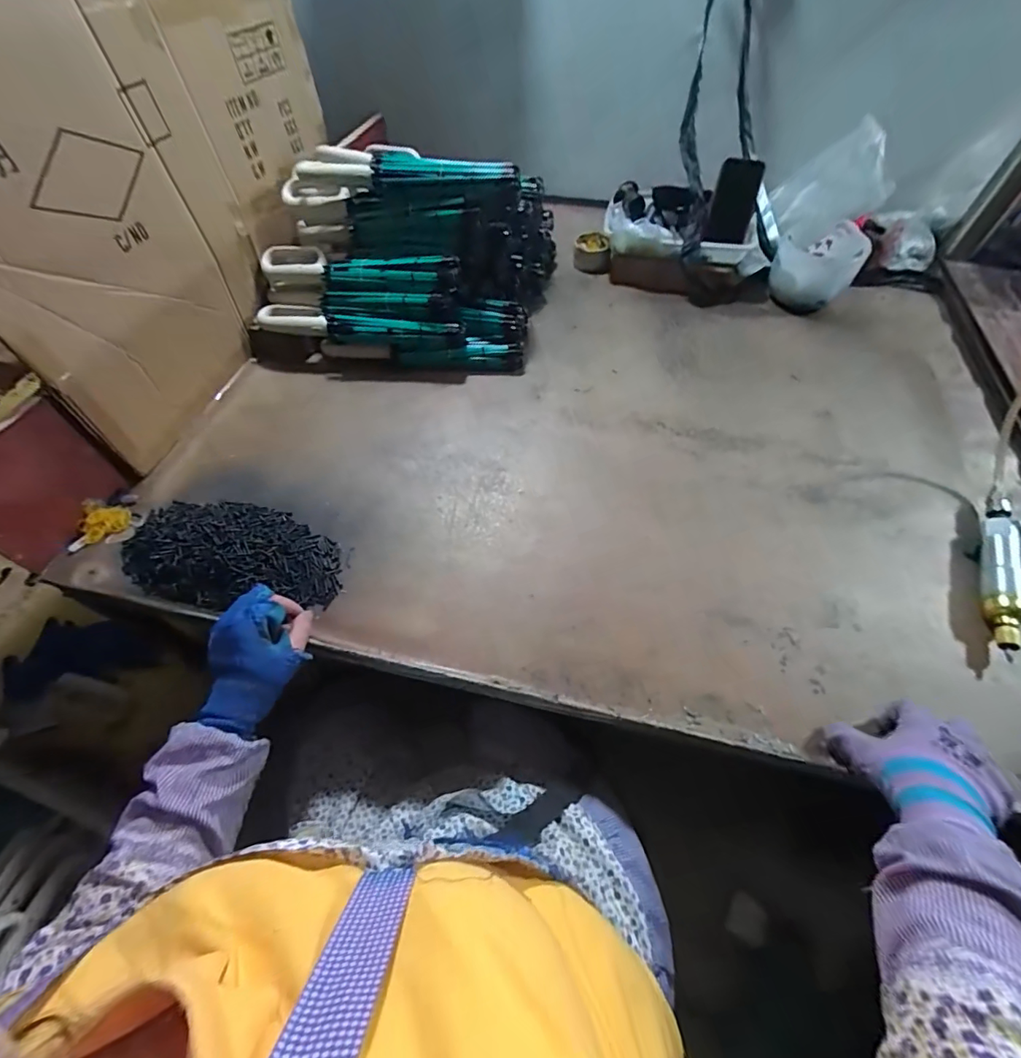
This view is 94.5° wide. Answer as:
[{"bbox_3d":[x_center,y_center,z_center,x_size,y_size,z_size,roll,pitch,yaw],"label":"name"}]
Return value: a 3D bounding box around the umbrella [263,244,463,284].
[{"bbox_3d":[-0.262,-0.439,0.794,0.360,0.041,0.067,12,56,10],"label":"umbrella"}]

